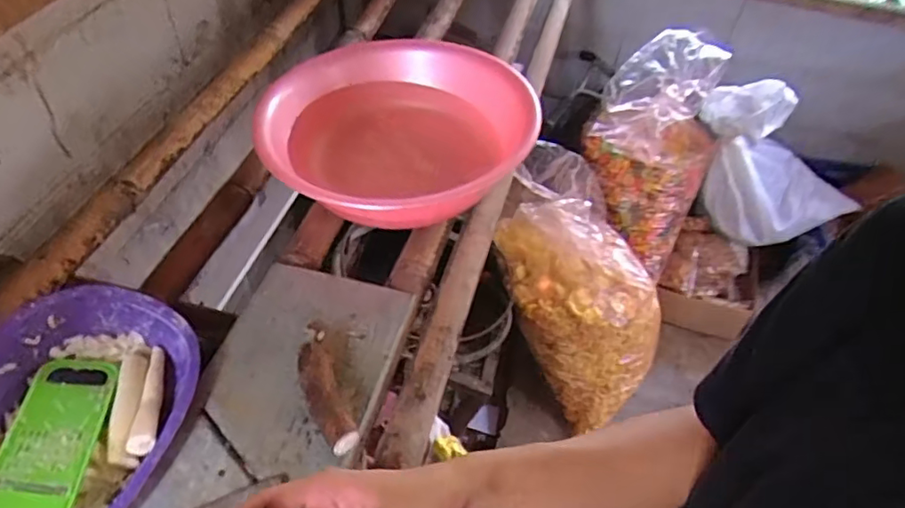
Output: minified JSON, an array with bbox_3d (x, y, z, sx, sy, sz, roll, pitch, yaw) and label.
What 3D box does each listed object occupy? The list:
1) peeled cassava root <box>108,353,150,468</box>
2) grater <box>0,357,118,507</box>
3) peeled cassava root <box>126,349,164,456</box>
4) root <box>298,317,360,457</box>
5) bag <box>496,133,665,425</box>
[{"bbox_3d":[-0.358,0.165,0.646,0.032,0.026,0.130,-7,51,-12],"label":"peeled cassava root"},{"bbox_3d":[-0.408,0.209,0.581,0.081,0.012,0.270,8,36,-17],"label":"grater"},{"bbox_3d":[-0.334,0.156,0.653,0.026,0.024,0.132,-4,50,-9],"label":"peeled cassava root"},{"bbox_3d":[-0.149,0.142,0.663,0.043,0.043,0.175,-14,53,-18],"label":"root"},{"bbox_3d":[0.332,0.079,1.529,0.317,0.759,0.251,-26,17,-25],"label":"bag"}]

